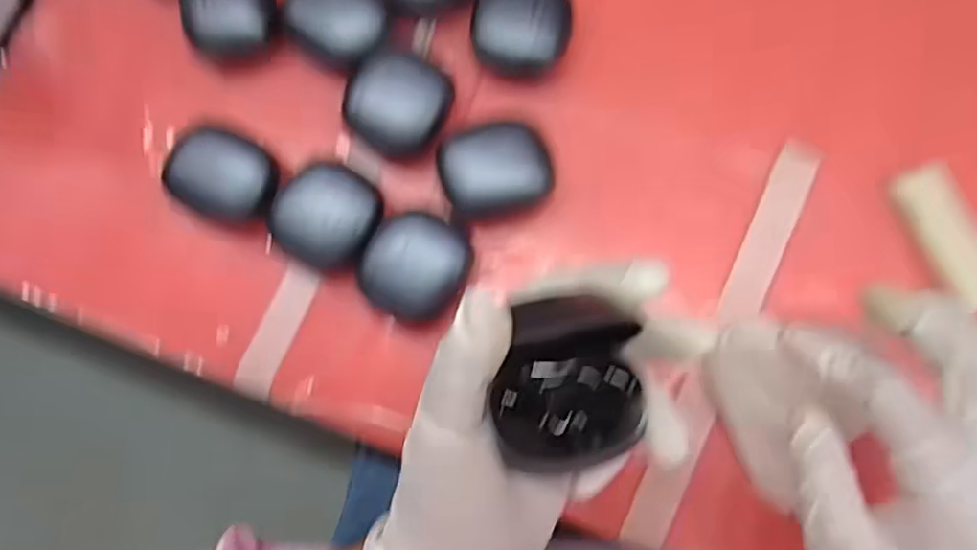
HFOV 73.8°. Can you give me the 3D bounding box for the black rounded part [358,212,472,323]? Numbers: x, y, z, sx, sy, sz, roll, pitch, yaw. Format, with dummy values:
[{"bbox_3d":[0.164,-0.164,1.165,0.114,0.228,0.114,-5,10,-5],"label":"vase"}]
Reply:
[{"bbox_3d":[-0.034,-0.004,0.317,0.046,0.028,0.050,-1,79,4],"label":"black rounded part"}]

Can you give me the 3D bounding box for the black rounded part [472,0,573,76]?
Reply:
[{"bbox_3d":[0.017,-0.127,0.332,0.048,0.022,0.042,-4,79,3],"label":"black rounded part"}]

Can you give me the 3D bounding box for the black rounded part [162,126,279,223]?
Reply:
[{"bbox_3d":[-0.135,-0.050,0.338,0.054,0.022,0.043,24,82,8],"label":"black rounded part"}]

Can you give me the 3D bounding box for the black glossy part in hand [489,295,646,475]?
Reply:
[{"bbox_3d":[0.028,0.038,0.232,0.047,0.025,0.058,-6,83,6],"label":"black glossy part in hand"}]

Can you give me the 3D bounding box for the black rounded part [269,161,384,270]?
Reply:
[{"bbox_3d":[-0.078,-0.029,0.320,0.044,0.034,0.049,12,80,6],"label":"black rounded part"}]

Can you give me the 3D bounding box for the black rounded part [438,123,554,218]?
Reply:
[{"bbox_3d":[0.004,-0.051,0.323,0.052,0.024,0.039,-11,79,2],"label":"black rounded part"}]

